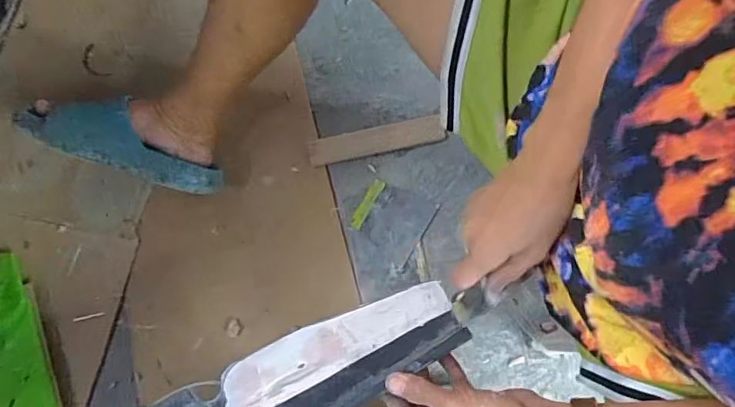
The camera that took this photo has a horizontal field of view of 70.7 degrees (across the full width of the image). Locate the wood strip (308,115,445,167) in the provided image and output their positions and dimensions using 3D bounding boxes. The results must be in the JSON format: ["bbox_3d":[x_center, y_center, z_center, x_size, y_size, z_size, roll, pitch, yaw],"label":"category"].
[{"bbox_3d":[0.013,-0.093,0.761,0.197,0.014,0.040,-12,76,-2],"label":"wood strip"}]

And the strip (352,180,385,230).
[{"bbox_3d":[0.000,0.000,0.753,0.017,0.004,0.078,29,78,8],"label":"strip"}]

